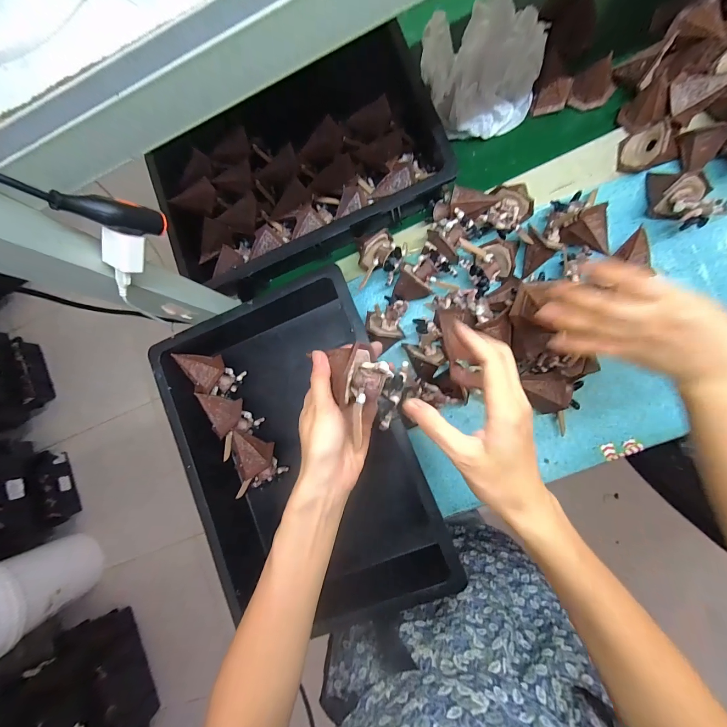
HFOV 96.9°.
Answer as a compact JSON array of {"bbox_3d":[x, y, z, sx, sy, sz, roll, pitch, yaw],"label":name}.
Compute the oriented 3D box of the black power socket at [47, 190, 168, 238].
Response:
[{"bbox_3d":[-0.211,-0.128,0.271,0.020,0.079,0.024,-28,82,31],"label":"black power socket"}]

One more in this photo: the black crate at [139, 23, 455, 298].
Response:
[{"bbox_3d":[-0.117,-0.322,0.532,0.450,0.099,0.298,-17,84,7],"label":"black crate"}]

